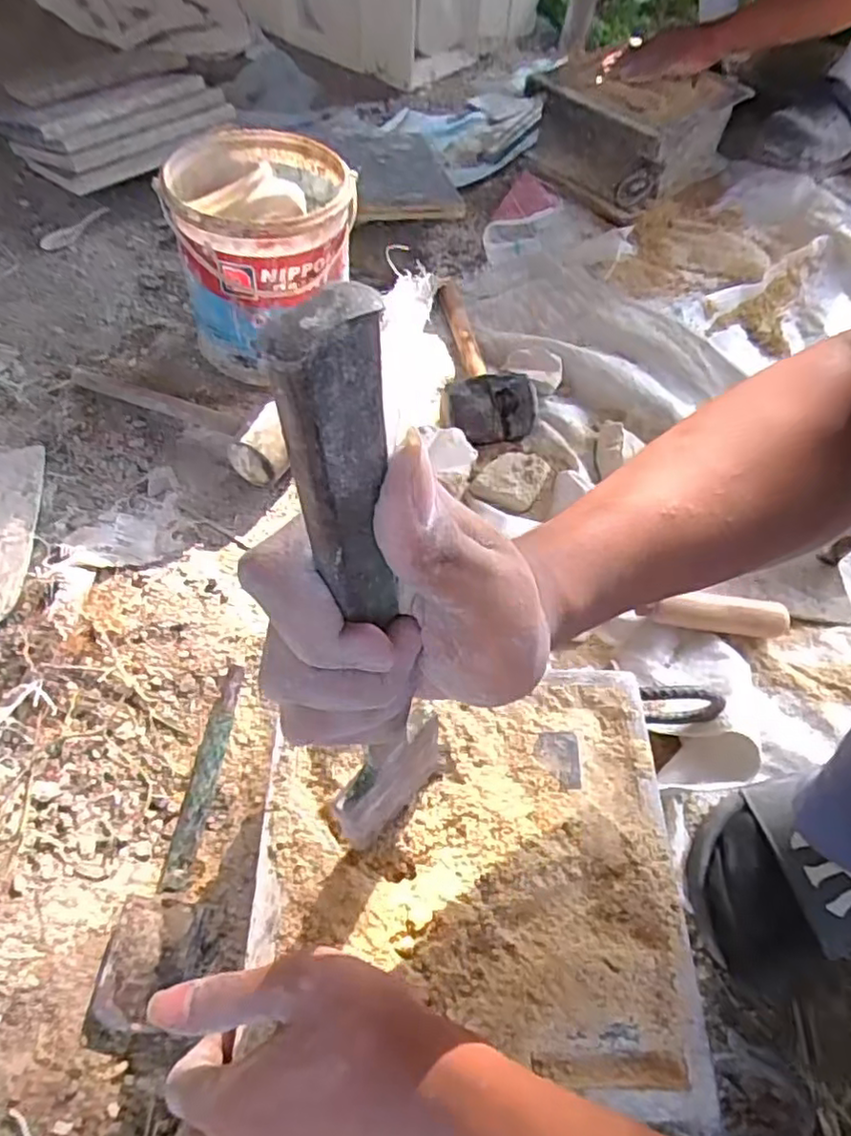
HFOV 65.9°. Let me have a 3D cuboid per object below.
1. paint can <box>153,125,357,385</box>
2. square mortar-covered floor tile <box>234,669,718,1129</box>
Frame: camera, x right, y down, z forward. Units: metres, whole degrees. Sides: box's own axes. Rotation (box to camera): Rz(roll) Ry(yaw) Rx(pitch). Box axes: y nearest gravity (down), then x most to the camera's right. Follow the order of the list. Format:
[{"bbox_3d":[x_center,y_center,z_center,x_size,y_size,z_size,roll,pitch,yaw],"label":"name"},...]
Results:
[{"bbox_3d":[-0.168,-0.328,0.718,0.175,0.196,0.175,1,57,-1],"label":"paint can"},{"bbox_3d":[0.025,0.158,0.362,0.224,0.018,0.213,1,57,-1],"label":"square mortar-covered floor tile"}]

